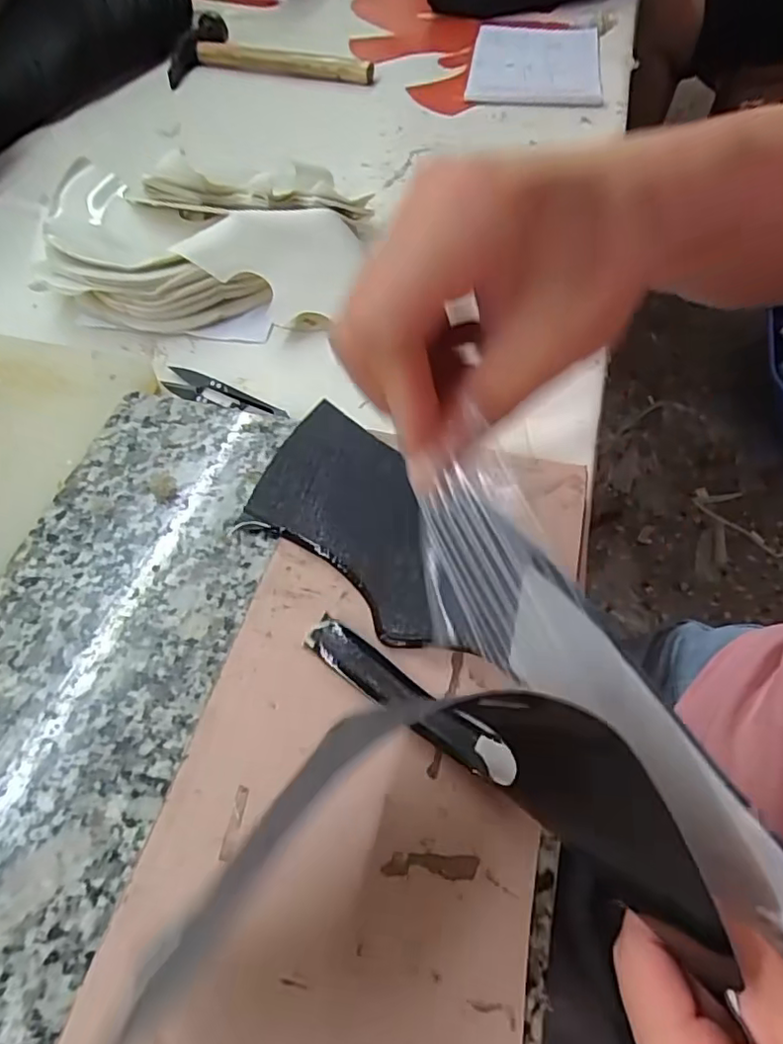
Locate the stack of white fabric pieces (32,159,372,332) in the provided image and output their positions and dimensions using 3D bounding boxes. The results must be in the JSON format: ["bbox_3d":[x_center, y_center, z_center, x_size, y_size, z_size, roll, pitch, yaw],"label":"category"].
[{"bbox_3d":[-0.139,-0.211,0.462,0.229,0.051,0.164,-2,56,-1],"label":"stack of white fabric pieces"}]

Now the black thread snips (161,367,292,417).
[{"bbox_3d":[-0.108,-0.083,0.397,0.094,0.010,0.020,17,58,11],"label":"black thread snips"}]

